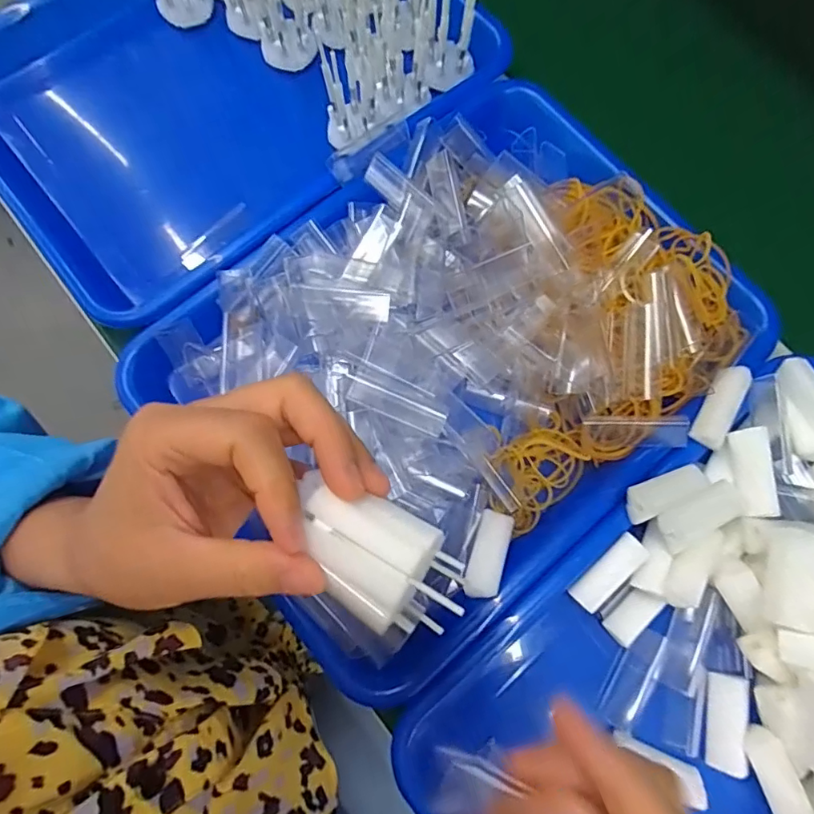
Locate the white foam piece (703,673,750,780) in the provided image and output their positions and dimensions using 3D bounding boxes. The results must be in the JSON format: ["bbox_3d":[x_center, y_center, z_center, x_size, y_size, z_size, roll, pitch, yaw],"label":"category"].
[{"bbox_3d":[0.168,0.167,0.273,0.019,0.011,0.046,3,72,30],"label":"white foam piece"}]

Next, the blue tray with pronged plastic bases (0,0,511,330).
[{"bbox_3d":[-0.125,-0.231,0.352,0.305,0.091,0.252,-40,81,-11],"label":"blue tray with pronged plastic bases"}]

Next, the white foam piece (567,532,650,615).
[{"bbox_3d":[0.107,0.088,0.274,0.044,0.009,0.017,-42,81,-11],"label":"white foam piece"}]

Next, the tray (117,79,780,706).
[{"bbox_3d":[0.030,-0.033,0.298,0.317,0.048,0.240,-38,80,-10],"label":"tray"}]

